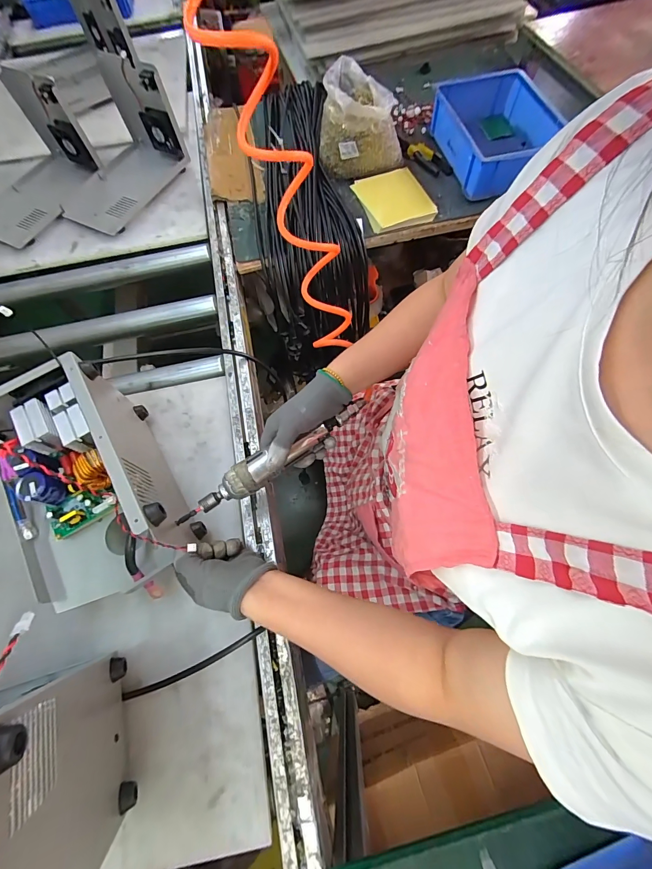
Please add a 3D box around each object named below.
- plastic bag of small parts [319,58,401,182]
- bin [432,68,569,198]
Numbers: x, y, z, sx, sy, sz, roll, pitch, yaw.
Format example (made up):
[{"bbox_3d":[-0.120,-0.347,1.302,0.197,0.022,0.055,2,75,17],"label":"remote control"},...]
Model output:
[{"bbox_3d":[0.077,-0.671,0.746,0.177,0.140,0.161,0,67,2],"label":"plastic bag of small parts"},{"bbox_3d":[0.365,-0.658,0.760,0.202,0.083,0.321,-6,67,0],"label":"bin"}]

